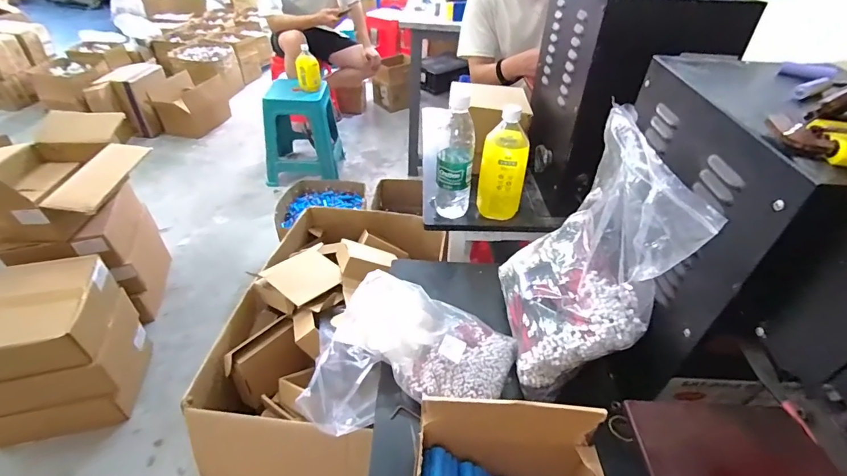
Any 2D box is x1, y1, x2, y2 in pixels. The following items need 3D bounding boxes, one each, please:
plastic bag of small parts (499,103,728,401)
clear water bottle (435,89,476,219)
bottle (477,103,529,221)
[{"bbox_3d":[0.207,0.013,0.557,0.141,0.283,0.252,2,40,-3],"label":"plastic bag of small parts"},{"bbox_3d":[0.058,-0.144,0.754,0.070,0.223,0.059,7,40,3],"label":"clear water bottle"},{"bbox_3d":[0.148,-0.131,0.759,0.084,0.187,0.066,10,40,7],"label":"bottle"}]

